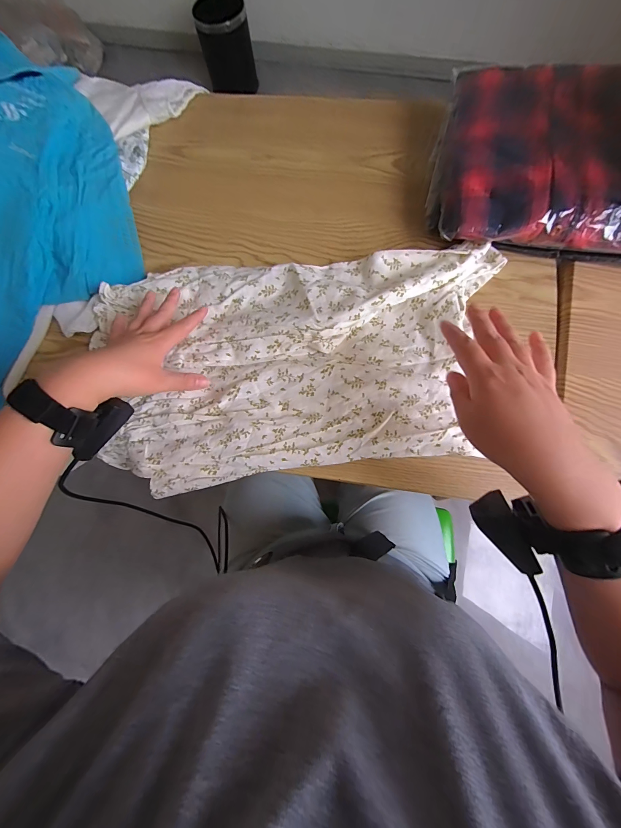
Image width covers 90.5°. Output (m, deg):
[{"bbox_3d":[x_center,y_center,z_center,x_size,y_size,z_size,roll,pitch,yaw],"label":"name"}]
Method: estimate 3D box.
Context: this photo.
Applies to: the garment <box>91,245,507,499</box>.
[{"bbox_3d":[-0.017,-0.064,0.371,0.491,0.054,0.271,-3,74,1],"label":"garment"}]

